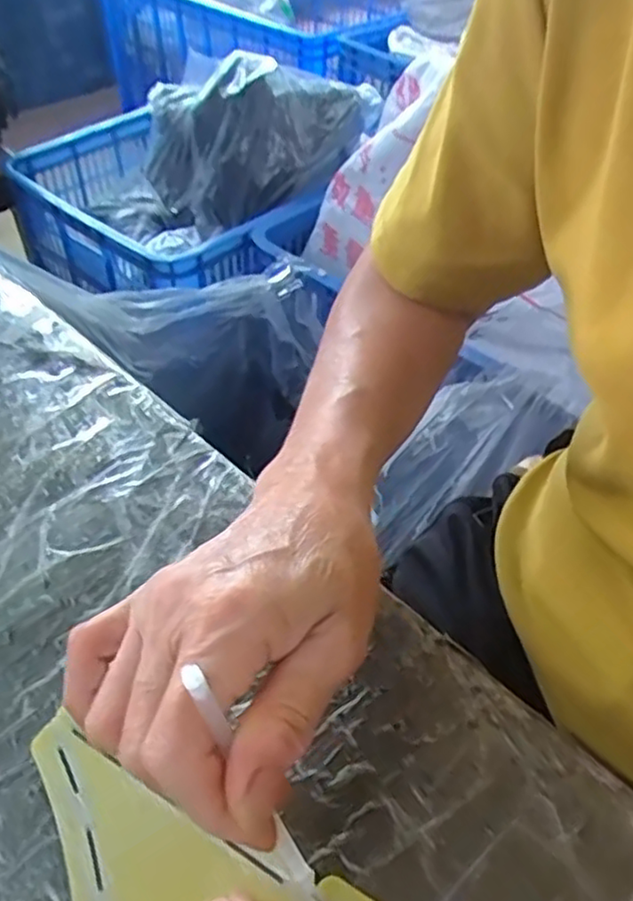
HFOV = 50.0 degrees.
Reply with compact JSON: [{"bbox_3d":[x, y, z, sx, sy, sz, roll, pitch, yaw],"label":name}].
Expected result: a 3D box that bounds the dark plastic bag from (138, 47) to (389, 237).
[{"bbox_3d":[-0.105,-0.445,1.004,0.349,0.202,0.214,9,46,7],"label":"dark plastic bag"}]

